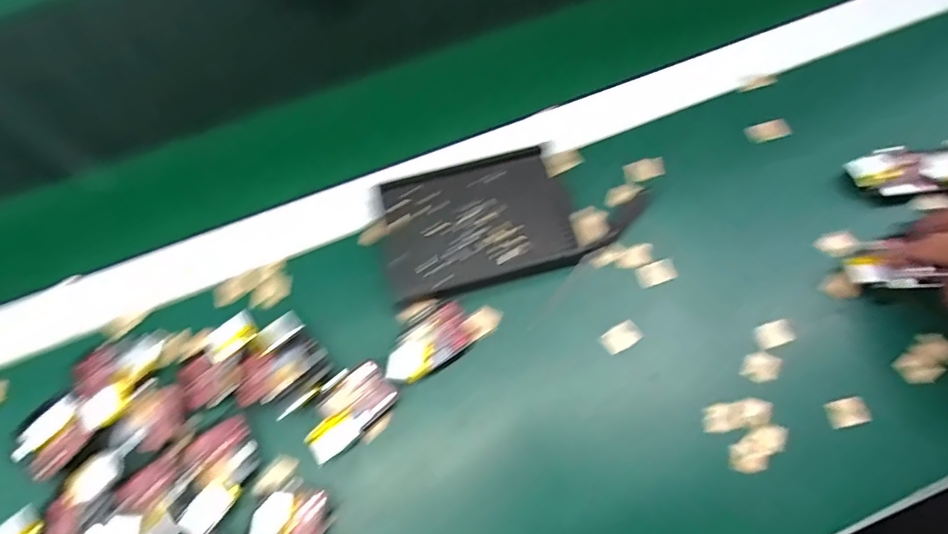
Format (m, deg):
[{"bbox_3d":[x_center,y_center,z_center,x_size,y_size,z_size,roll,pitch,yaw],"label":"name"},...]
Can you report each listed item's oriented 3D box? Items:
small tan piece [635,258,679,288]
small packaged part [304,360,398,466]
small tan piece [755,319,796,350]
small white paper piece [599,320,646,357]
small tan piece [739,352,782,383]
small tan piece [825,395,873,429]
[{"bbox_3d":[0.128,0.004,0.363,0.026,0.008,0.014,-14,68,-4],"label":"small tan piece"},{"bbox_3d":[-0.079,0.089,0.325,0.059,0.012,0.036,-38,72,-13],"label":"small packaged part"},{"bbox_3d":[0.199,0.044,0.343,0.023,0.005,0.015,-16,68,-5],"label":"small tan piece"},{"bbox_3d":[0.098,0.047,0.345,0.026,0.005,0.016,-29,70,-10],"label":"small white paper piece"},{"bbox_3d":[0.186,0.065,0.337,0.023,0.009,0.018,-7,68,-2],"label":"small tan piece"},{"bbox_3d":[0.235,0.092,0.327,0.023,0.009,0.017,-12,68,-4],"label":"small tan piece"}]

